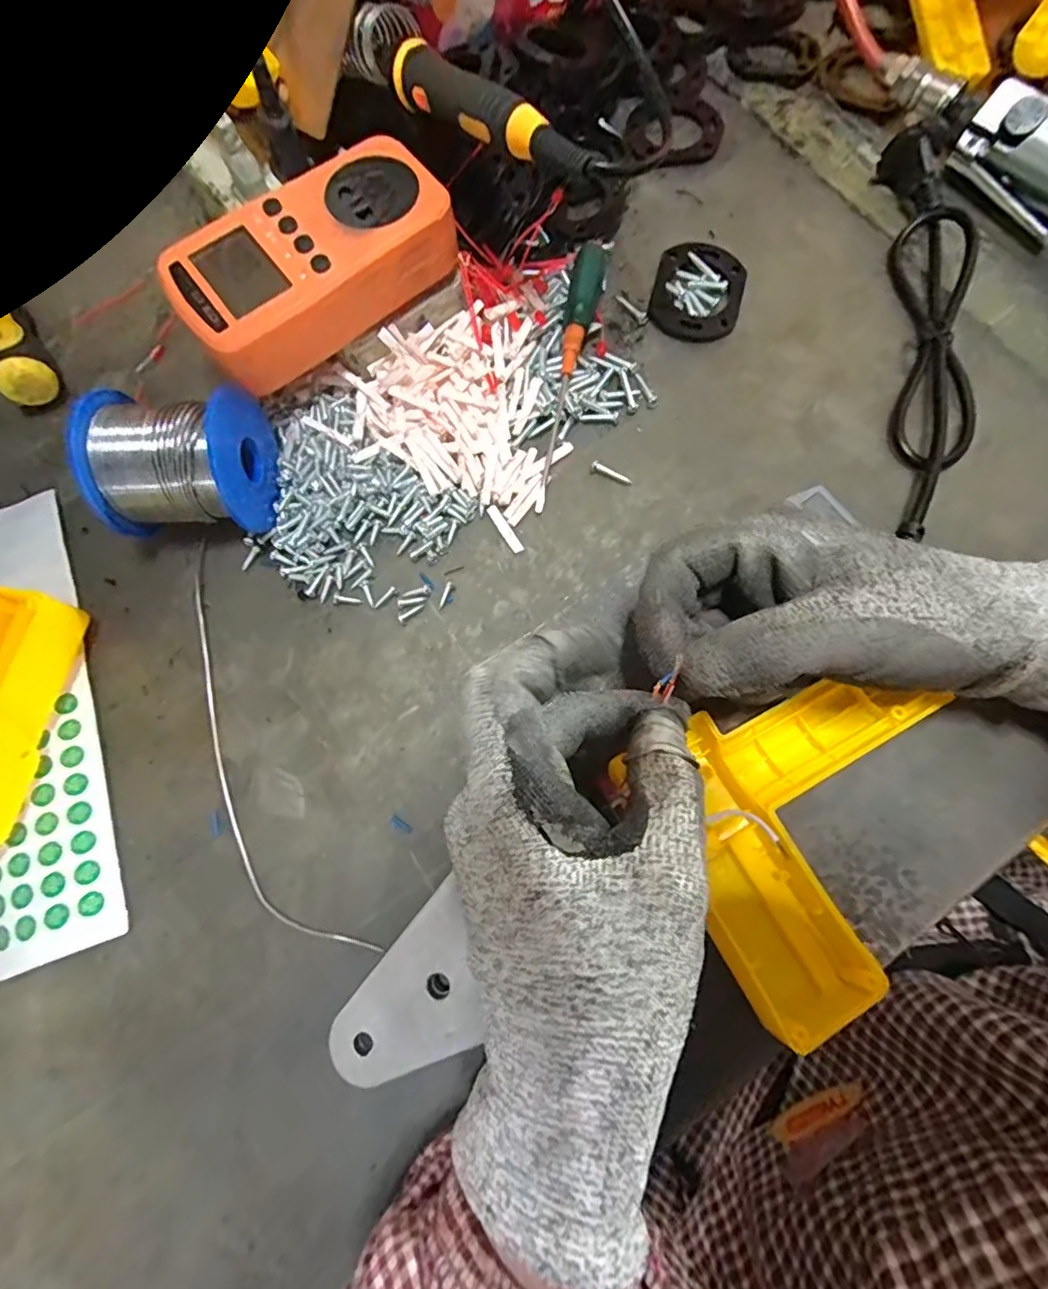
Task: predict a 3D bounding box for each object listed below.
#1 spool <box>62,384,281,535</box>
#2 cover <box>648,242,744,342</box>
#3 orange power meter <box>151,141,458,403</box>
[{"bbox_3d":[-0.156,-0.083,0.258,0.066,0.058,0.063,-4,76,0],"label":"spool"},{"bbox_3d":[0.097,-0.196,0.309,0.048,0.010,0.058,13,76,4],"label":"cover"},{"bbox_3d":[-0.095,-0.176,0.259,0.125,0.038,0.065,-39,79,-8],"label":"orange power meter"}]

